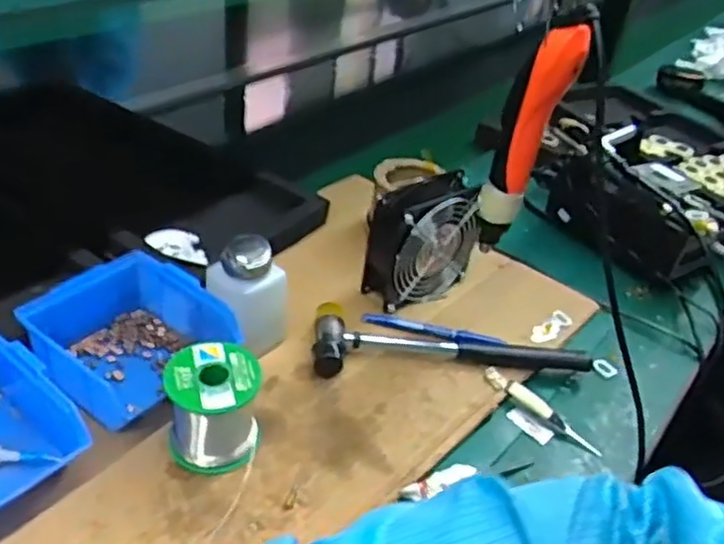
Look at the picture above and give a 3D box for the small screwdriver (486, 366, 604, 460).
[{"bbox_3d":[0.159,0.121,0.615,0.117,0.013,0.018,37,40,19],"label":"small screwdriver"}]

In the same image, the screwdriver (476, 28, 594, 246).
[{"bbox_3d":[0.135,-0.106,0.570,0.047,0.198,0.034,15,37,7],"label":"screwdriver"}]

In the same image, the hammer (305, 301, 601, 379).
[{"bbox_3d":[0.083,0.067,0.653,0.260,0.031,0.075,2,39,-11],"label":"hammer"}]

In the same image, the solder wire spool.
[{"bbox_3d":[-0.111,0.101,0.523,0.068,0.070,0.067,0,39,-13],"label":"solder wire spool"}]

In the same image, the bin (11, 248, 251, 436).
[{"bbox_3d":[-0.194,0.058,0.577,0.130,0.074,0.131,34,44,27],"label":"bin"}]

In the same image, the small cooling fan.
[{"bbox_3d":[0.063,-0.031,0.692,0.121,0.115,0.058,-19,46,-32],"label":"small cooling fan"}]

